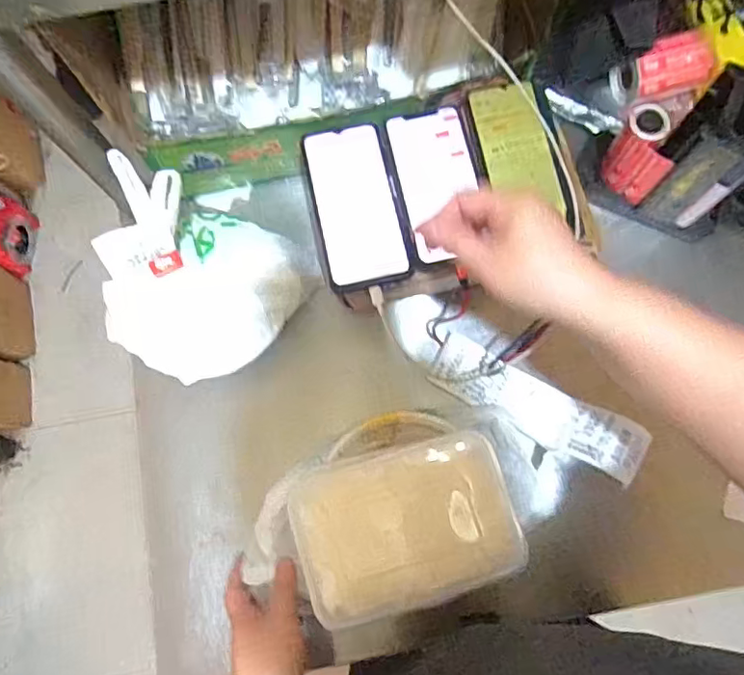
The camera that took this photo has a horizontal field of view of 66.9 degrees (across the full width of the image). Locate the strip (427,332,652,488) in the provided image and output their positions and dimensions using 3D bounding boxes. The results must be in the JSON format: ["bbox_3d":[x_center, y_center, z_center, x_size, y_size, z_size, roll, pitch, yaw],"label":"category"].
[{"bbox_3d":[0.163,0.067,0.561,0.213,0.036,0.059,29,78,9],"label":"strip"}]

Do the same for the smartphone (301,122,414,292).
[{"bbox_3d":[-0.015,-0.126,0.530,0.077,0.012,0.159,-12,75,-2],"label":"smartphone"}]

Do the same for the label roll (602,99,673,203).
[{"bbox_3d":[0.272,-0.185,0.584,0.039,0.081,0.065,-1,75,1],"label":"label roll"}]

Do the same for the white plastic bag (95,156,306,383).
[{"bbox_3d":[-0.160,-0.052,0.515,0.153,0.119,0.170,27,78,8],"label":"white plastic bag"}]

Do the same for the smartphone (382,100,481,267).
[{"bbox_3d":[0.062,-0.144,0.520,0.074,0.007,0.150,-12,75,-2],"label":"smartphone"}]

